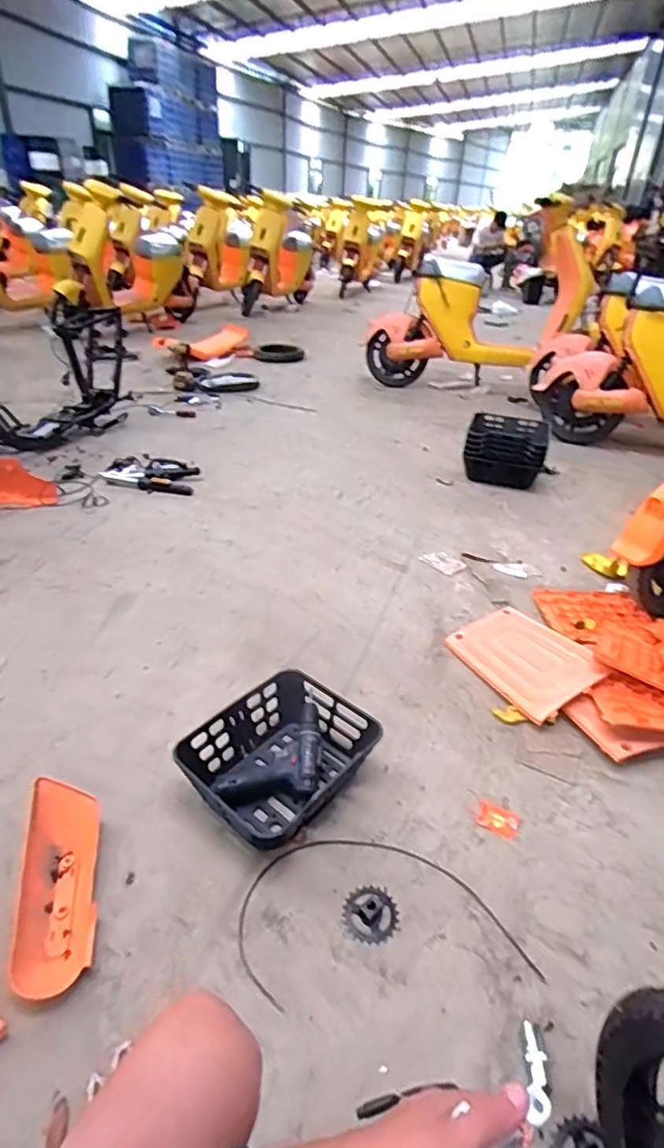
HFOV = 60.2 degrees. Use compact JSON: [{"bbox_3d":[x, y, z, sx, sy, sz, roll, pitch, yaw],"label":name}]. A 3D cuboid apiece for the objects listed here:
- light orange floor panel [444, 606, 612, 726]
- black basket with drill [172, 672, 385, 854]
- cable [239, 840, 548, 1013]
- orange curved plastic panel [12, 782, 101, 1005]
[{"bbox_3d":[0.463,0.199,1.383,0.240,0.013,0.322,-25,37,-20],"label":"light orange floor panel"},{"bbox_3d":[-0.090,0.346,1.080,0.266,0.112,0.321,28,41,32],"label":"black basket with drill"},{"bbox_3d":[0.074,0.528,0.903,0.436,0.008,0.243,-3,35,-8],"label":"cable"},{"bbox_3d":[-0.432,0.481,0.908,0.116,0.055,0.333,-8,35,-14],"label":"orange curved plastic panel"}]

